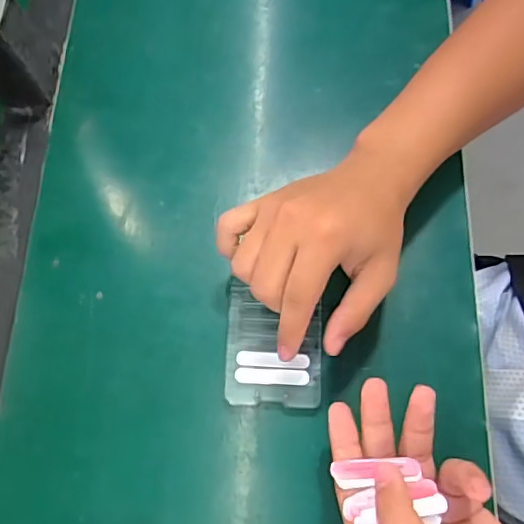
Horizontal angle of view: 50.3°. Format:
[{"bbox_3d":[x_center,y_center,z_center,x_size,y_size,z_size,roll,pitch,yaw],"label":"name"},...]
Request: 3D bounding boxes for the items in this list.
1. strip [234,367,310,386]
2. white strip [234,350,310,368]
[{"bbox_3d":[0.007,0.081,0.394,0.051,0.005,0.011,2,70,4],"label":"strip"},{"bbox_3d":[0.008,0.070,0.398,0.052,0.004,0.011,4,70,5],"label":"white strip"}]

